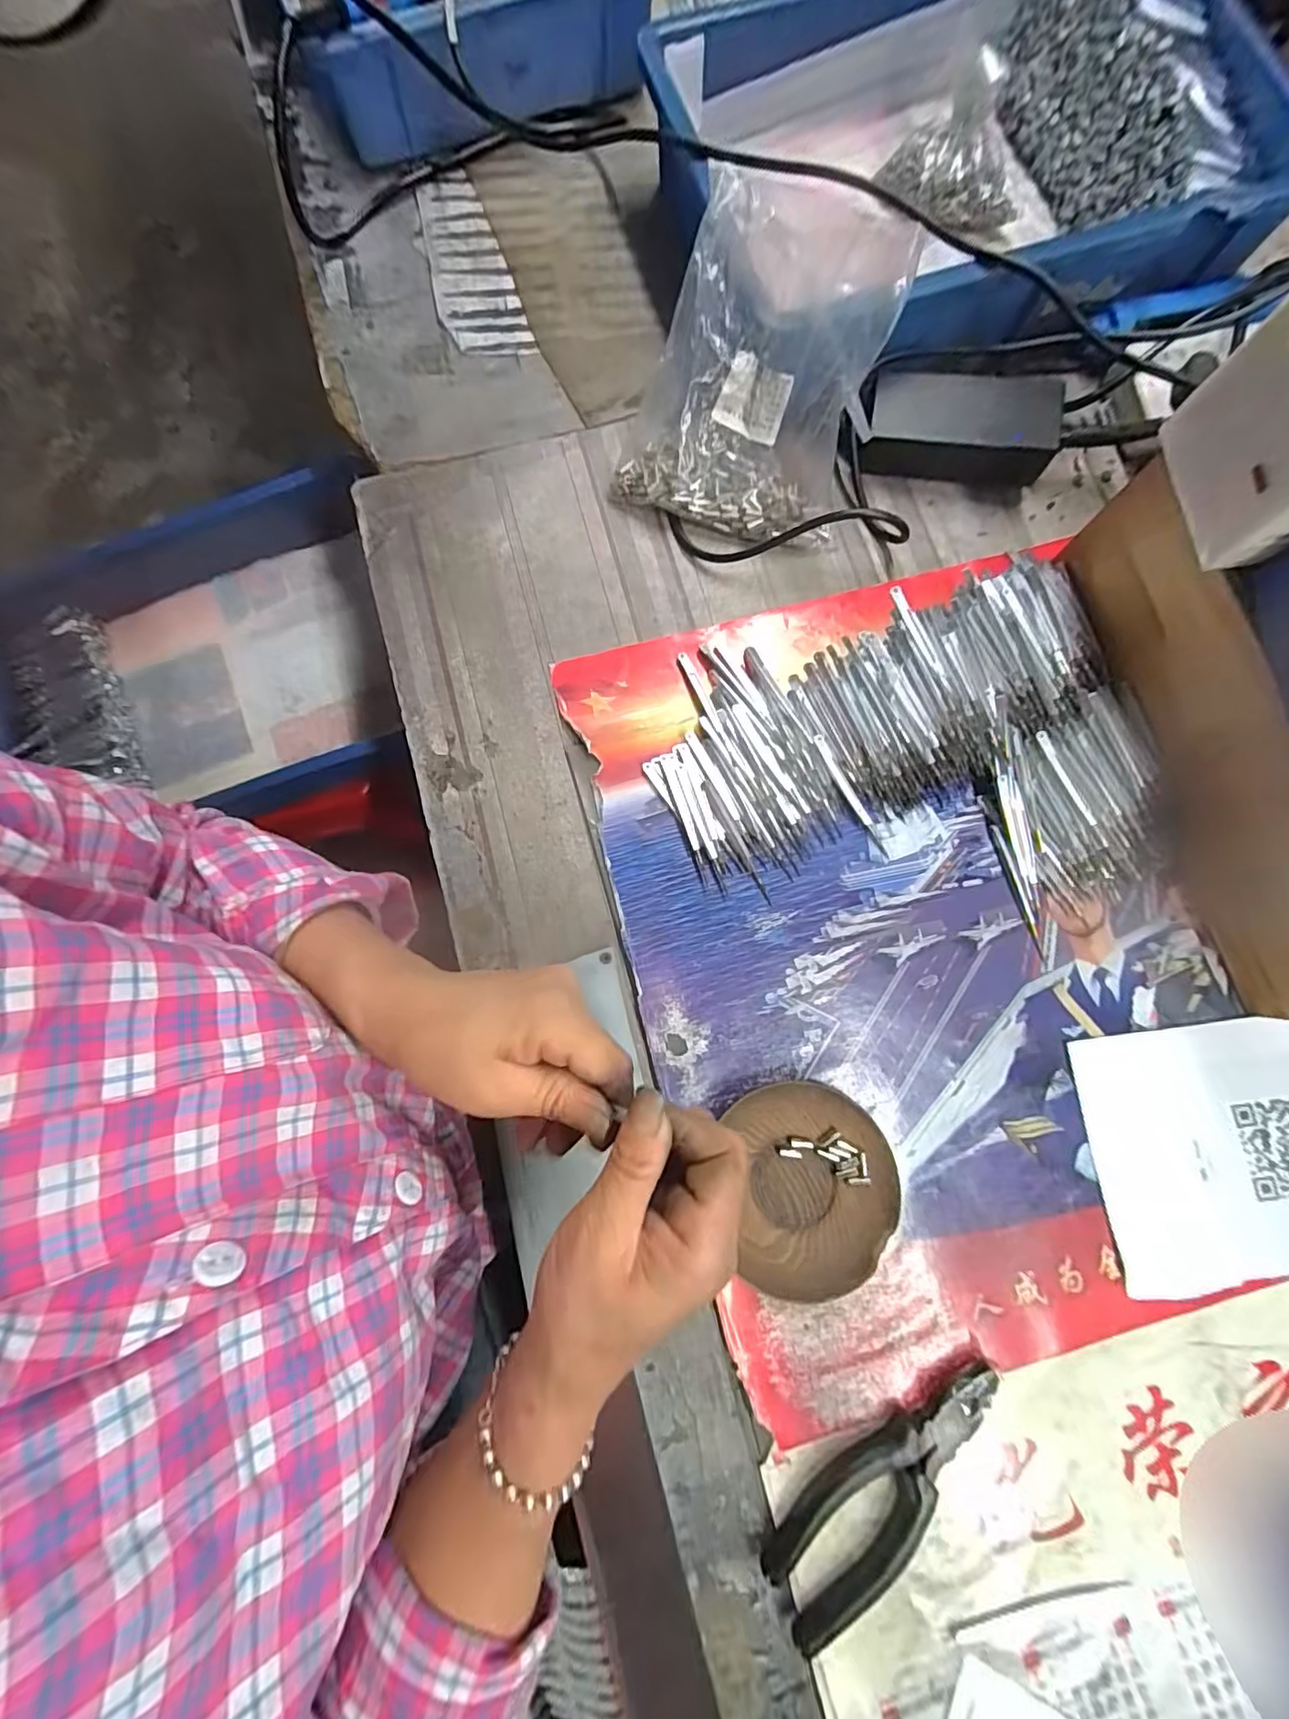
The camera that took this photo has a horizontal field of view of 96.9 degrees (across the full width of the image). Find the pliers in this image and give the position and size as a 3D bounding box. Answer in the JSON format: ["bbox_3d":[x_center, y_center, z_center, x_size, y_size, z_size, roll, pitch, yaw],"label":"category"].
[{"bbox_3d":[0.136,0.350,0.319,0.165,0.015,0.052,-39,82,-7],"label":"pliers"}]

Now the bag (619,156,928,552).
[{"bbox_3d":[0.075,-0.322,0.381,0.159,0.127,0.142,17,80,3],"label":"bag"}]

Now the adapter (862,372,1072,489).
[{"bbox_3d":[0.230,-0.319,0.424,0.140,0.046,0.063,8,80,1],"label":"adapter"}]

